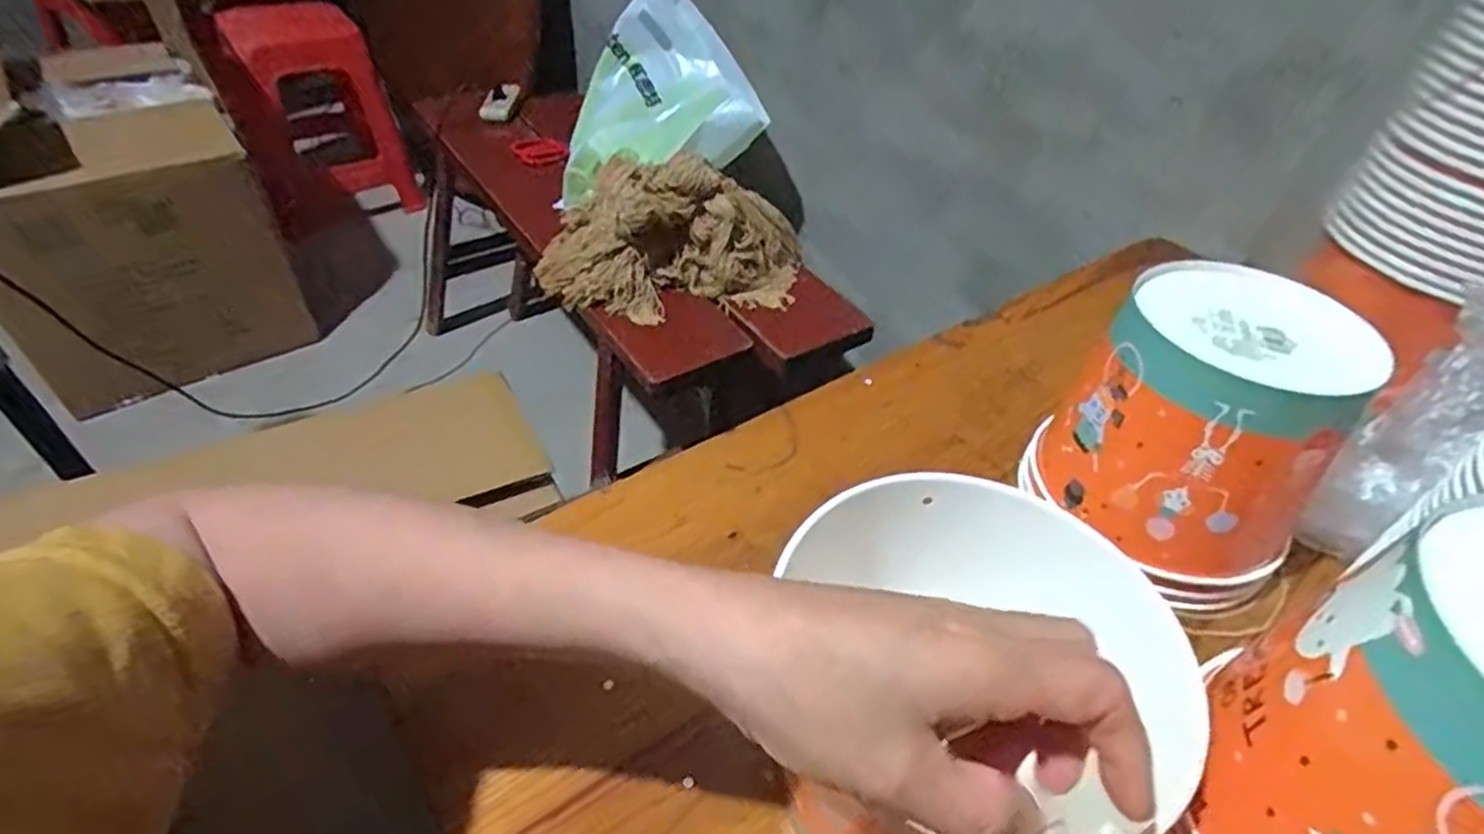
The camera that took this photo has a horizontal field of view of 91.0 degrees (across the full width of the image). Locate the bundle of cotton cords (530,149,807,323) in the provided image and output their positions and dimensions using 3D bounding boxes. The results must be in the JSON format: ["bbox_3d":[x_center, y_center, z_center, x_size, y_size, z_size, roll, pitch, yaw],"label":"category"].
[{"bbox_3d":[-0.098,-0.247,1.006,0.368,0.181,0.149,0,43,-6],"label":"bundle of cotton cords"}]

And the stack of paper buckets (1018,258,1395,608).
[{"bbox_3d":[0.278,0.006,0.446,0.137,0.142,0.144,-27,52,-30],"label":"stack of paper buckets"}]

